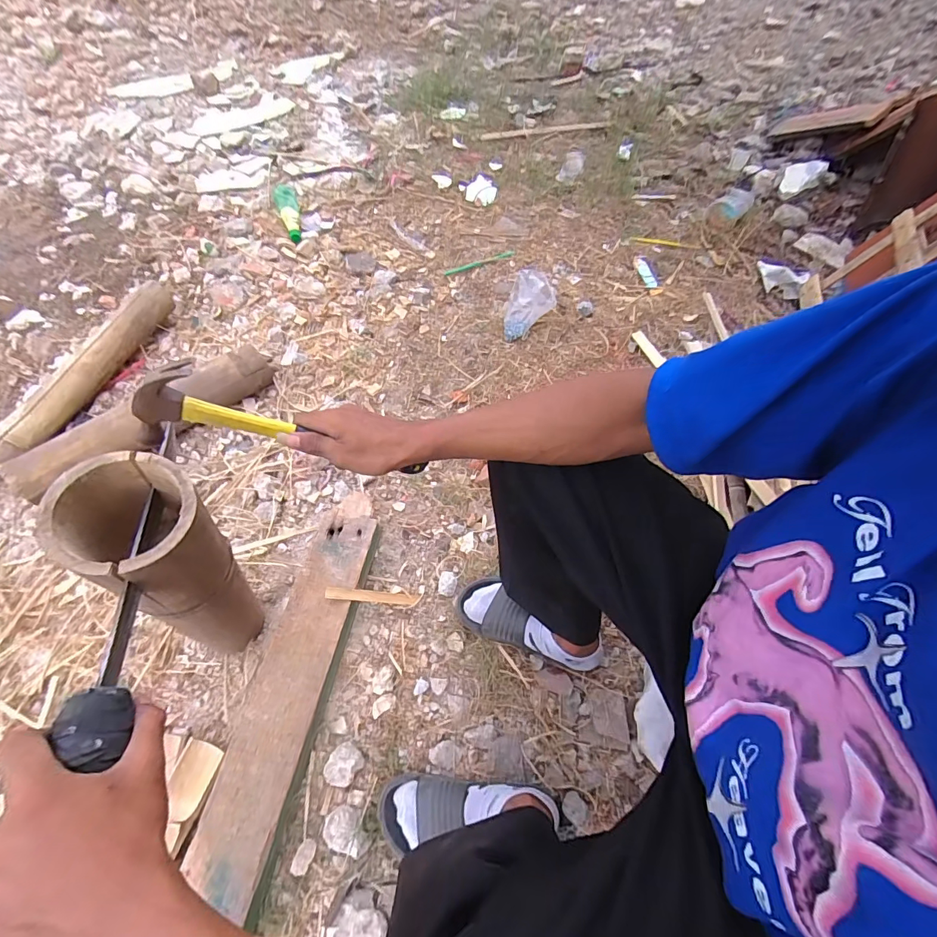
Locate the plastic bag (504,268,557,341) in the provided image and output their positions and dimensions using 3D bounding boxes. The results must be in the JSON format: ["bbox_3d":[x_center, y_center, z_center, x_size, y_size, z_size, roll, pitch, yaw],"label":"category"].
[{"bbox_3d":[0.156,-0.417,1.085,0.107,0.101,0.208,17,63,6],"label":"plastic bag"}]

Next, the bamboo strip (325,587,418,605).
[{"bbox_3d":[-0.170,0.226,0.766,0.160,0.010,0.019,12,70,-22],"label":"bamboo strip"}]

